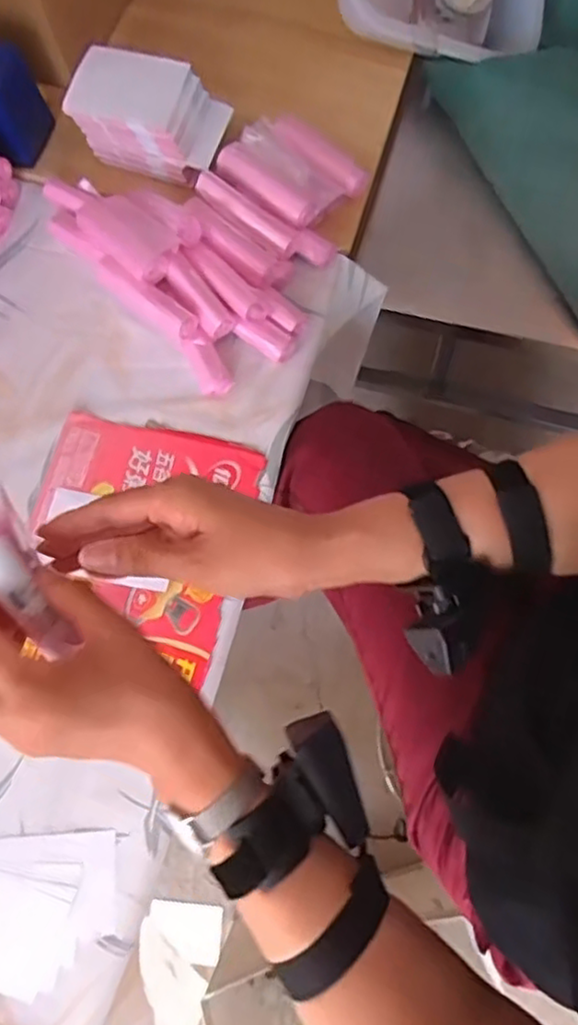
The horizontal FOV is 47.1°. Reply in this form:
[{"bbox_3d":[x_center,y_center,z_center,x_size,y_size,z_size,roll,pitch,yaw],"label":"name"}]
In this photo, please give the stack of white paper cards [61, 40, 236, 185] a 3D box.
[{"bbox_3d":[-0.143,-0.417,0.696,0.144,0.079,0.085,18,76,7],"label":"stack of white paper cards"}]

